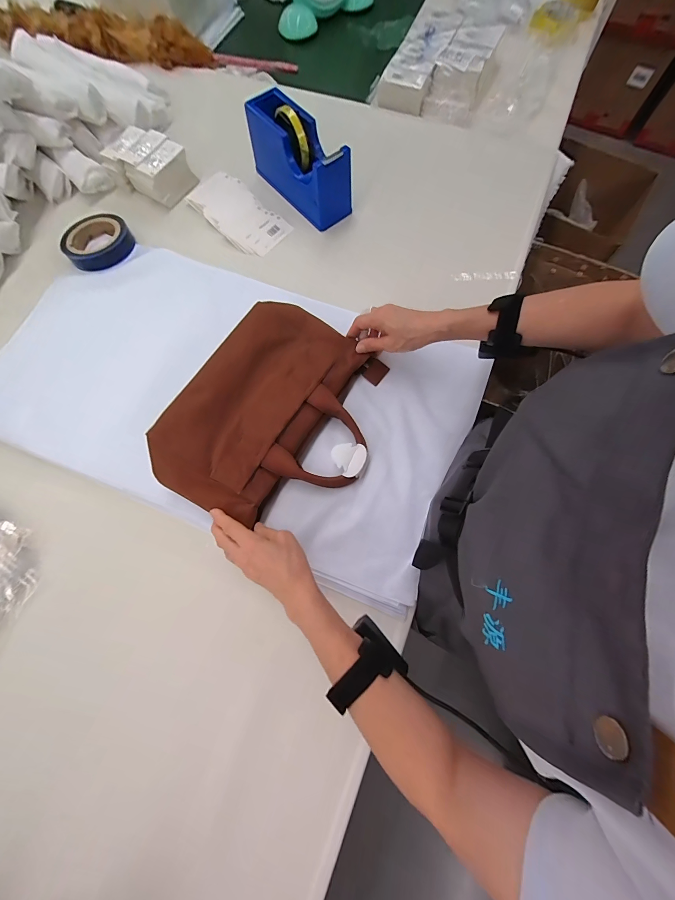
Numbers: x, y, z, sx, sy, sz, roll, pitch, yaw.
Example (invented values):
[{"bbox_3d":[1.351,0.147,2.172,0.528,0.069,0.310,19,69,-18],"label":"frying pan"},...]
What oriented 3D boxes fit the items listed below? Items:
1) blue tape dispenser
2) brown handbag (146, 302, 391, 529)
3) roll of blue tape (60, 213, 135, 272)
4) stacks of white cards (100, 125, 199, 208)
[{"bbox_3d":[-0.065,-0.507,0.577,0.074,0.103,0.209,-40,77,-9],"label":"blue tape dispenser"},{"bbox_3d":[-0.071,-0.048,0.444,0.235,0.034,0.297,32,74,-9],"label":"brown handbag"},{"bbox_3d":[-0.414,-0.360,0.574,0.109,0.028,0.089,-38,77,-9],"label":"roll of blue tape"},{"bbox_3d":[-0.347,-0.526,0.615,0.133,0.056,0.105,39,79,11],"label":"stacks of white cards"}]

